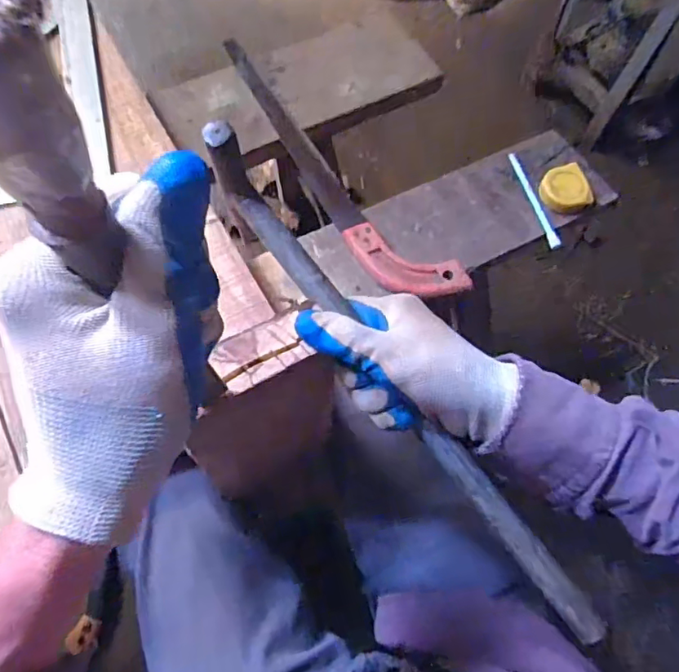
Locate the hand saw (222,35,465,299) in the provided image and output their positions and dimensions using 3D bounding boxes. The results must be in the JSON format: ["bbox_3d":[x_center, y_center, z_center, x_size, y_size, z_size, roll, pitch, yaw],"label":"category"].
[{"bbox_3d":[-0.029,-0.213,0.673,0.079,0.032,0.478,-34,72,-15],"label":"hand saw"}]

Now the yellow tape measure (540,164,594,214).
[{"bbox_3d":[0.273,-0.175,0.662,0.058,0.023,0.061,-13,68,-7],"label":"yellow tape measure"}]

